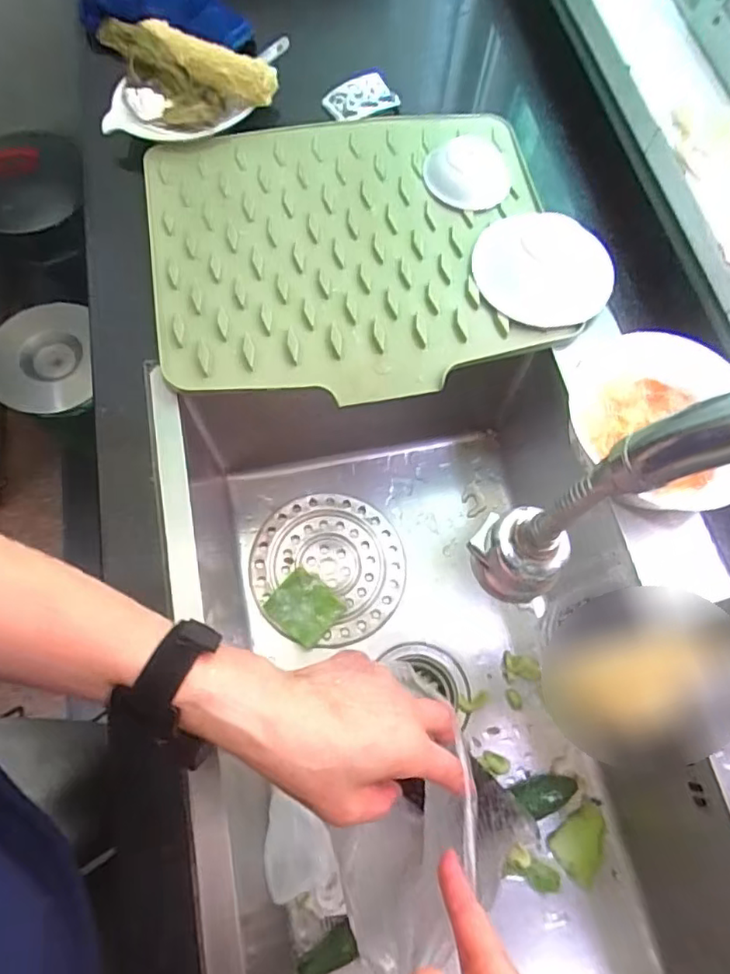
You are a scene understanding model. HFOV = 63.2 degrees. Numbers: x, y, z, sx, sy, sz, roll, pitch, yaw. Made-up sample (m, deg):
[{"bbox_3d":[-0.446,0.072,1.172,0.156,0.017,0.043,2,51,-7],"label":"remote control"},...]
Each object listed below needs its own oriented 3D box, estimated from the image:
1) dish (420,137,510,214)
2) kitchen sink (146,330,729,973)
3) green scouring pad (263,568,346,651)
[{"bbox_3d":[0.107,-0.327,0.616,0.088,0.018,0.080,1,68,-3],"label":"dish"},{"bbox_3d":[0.080,0.185,0.539,0.446,0.204,0.637,-12,70,-8],"label":"kitchen sink"},{"bbox_3d":[-0.065,0.129,0.640,0.066,0.013,0.062,40,72,12],"label":"green scouring pad"}]

